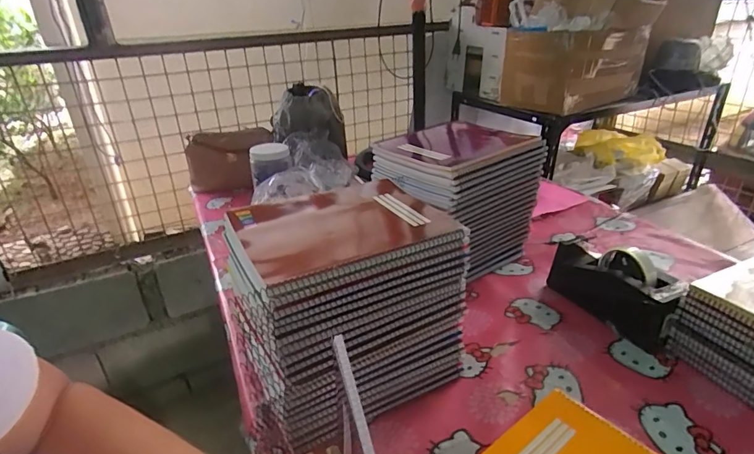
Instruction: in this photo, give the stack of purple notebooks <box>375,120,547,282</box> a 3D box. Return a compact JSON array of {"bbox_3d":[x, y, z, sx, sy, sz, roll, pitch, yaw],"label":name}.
[{"bbox_3d":[0.139,-0.056,0.841,0.244,0.225,0.232,-23,33,-34],"label":"stack of purple notebooks"}]

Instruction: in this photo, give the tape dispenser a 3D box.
[{"bbox_3d":[0.369,0.088,0.687,0.072,0.101,0.199,-15,30,-23],"label":"tape dispenser"}]

